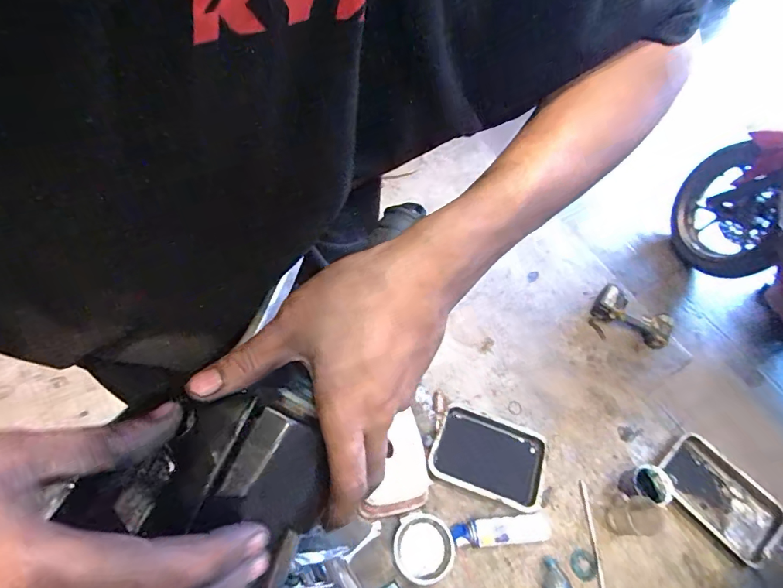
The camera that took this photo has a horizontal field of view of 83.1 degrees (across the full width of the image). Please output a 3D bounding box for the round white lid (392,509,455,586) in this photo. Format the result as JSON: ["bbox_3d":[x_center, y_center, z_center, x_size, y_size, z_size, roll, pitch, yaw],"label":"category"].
[{"bbox_3d":[0.080,0.630,1.098,0.144,0.039,0.147,2,60,-3],"label":"round white lid"}]

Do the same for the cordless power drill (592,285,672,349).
[{"bbox_3d":[0.770,0.075,1.417,0.228,0.075,0.125,37,64,16],"label":"cordless power drill"}]

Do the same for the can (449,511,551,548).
[{"bbox_3d":[0.279,0.603,1.125,0.252,0.064,0.066,-4,60,-6],"label":"can"}]

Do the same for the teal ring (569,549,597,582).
[{"bbox_3d":[0.483,0.683,1.112,0.058,0.007,0.066,6,60,-1],"label":"teal ring"}]

